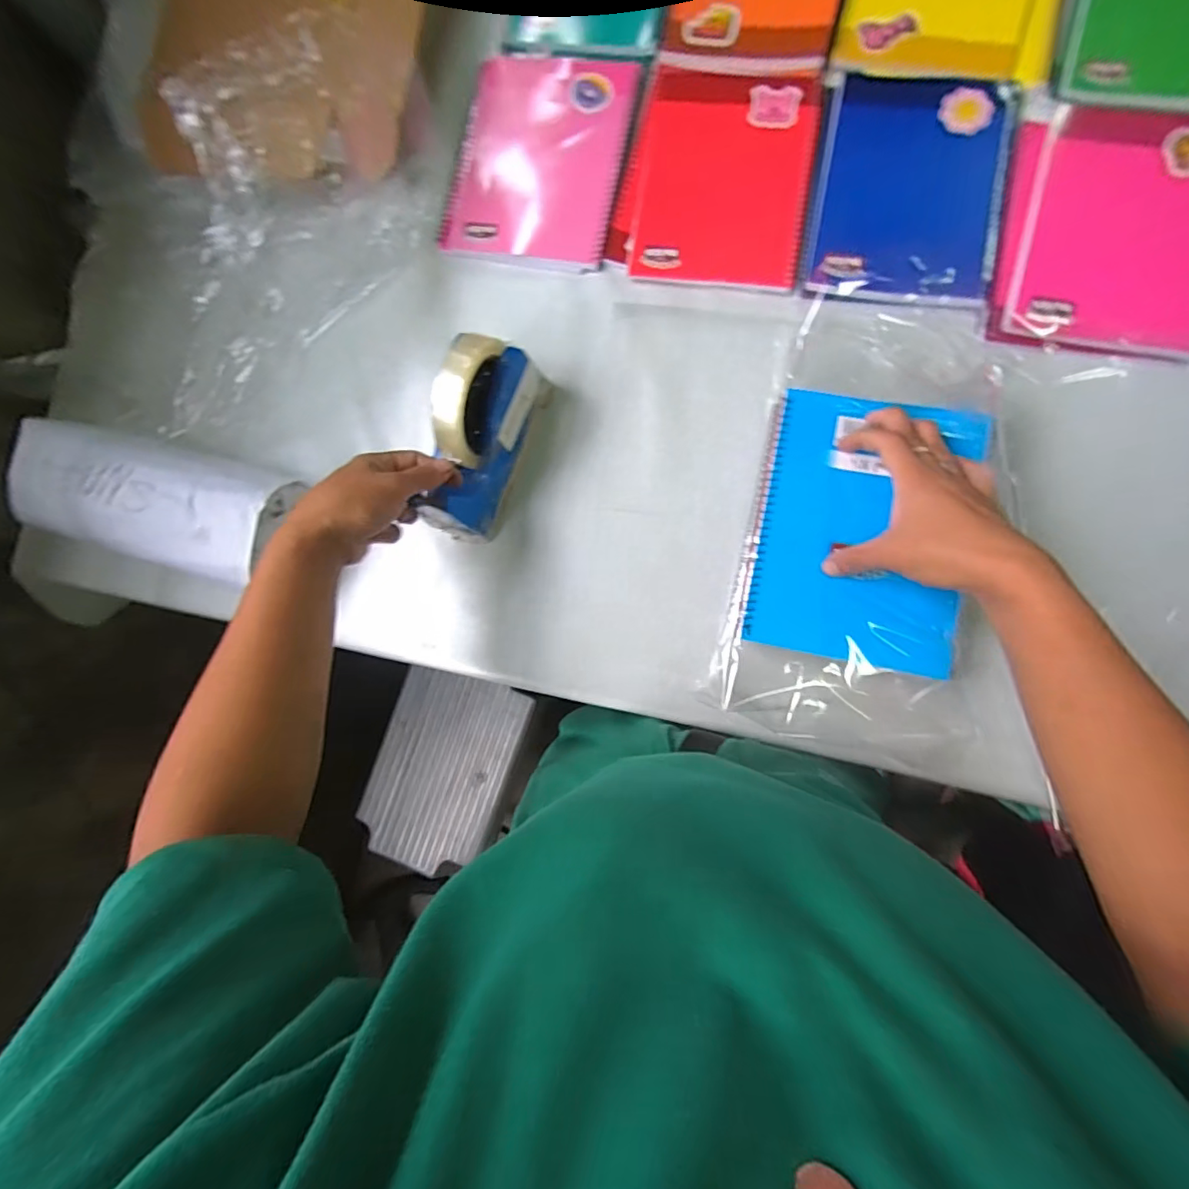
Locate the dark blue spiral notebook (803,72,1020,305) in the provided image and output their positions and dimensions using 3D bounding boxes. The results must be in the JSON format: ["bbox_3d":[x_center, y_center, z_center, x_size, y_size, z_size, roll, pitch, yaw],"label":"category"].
[{"bbox_3d":[0.270,-0.351,0.448,0.149,0.012,0.204,10,88,8],"label":"dark blue spiral notebook"}]

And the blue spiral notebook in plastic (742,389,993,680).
[{"bbox_3d":[0.197,-0.049,0.385,0.144,0.019,0.194,9,88,8],"label":"blue spiral notebook in plastic"}]

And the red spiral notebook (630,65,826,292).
[{"bbox_3d":[0.118,-0.377,0.467,0.148,0.006,0.202,8,88,8],"label":"red spiral notebook"}]

